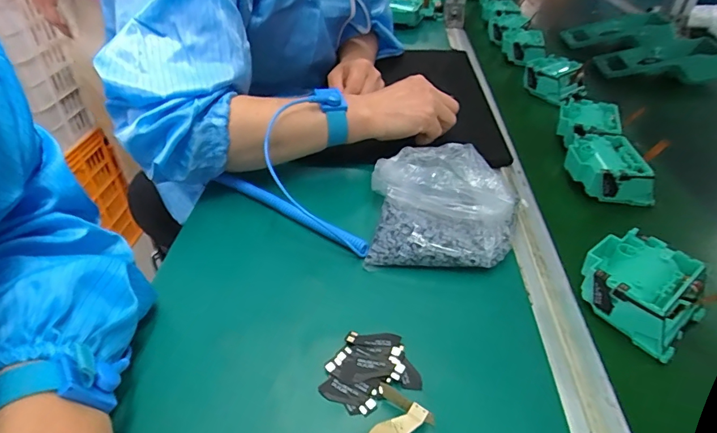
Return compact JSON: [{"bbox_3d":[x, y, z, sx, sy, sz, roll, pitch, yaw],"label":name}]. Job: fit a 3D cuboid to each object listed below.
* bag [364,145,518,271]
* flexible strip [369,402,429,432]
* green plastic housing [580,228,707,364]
[{"bbox_3d":[0.078,-0.018,0.402,0.132,0.061,0.134,2,39,1],"label":"bag"},{"bbox_3d":[0.023,0.124,0.260,0.037,0.004,0.014,-34,71,-11],"label":"flexible strip"},{"bbox_3d":[0.218,0.052,0.339,0.074,0.038,0.079,-27,47,-31],"label":"green plastic housing"}]

